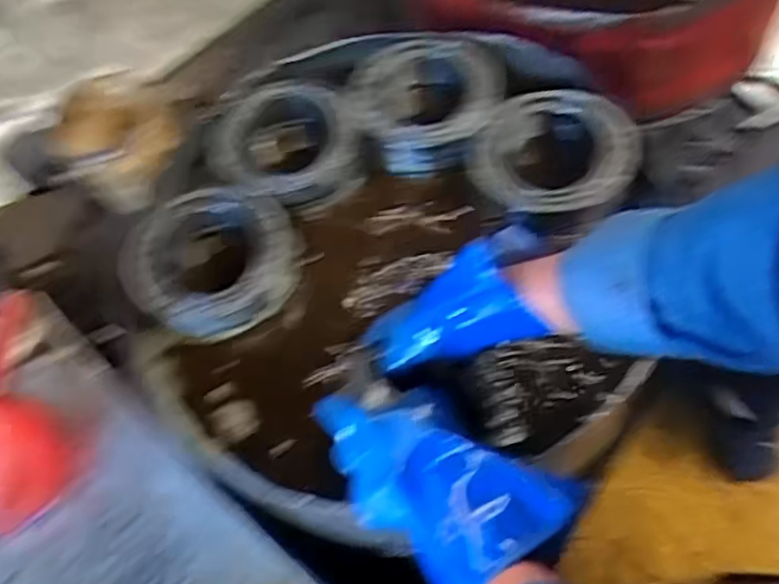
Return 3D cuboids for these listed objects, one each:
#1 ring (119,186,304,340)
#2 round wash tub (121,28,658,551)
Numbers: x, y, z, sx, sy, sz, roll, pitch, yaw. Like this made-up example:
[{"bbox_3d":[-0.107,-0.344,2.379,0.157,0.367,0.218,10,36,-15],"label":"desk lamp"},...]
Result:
[{"bbox_3d":[-0.185,-0.033,0.706,0.173,0.046,0.158,-3,61,6],"label":"ring"},{"bbox_3d":[-0.020,-0.031,0.682,0.489,0.129,0.511,-1,61,2],"label":"round wash tub"}]

